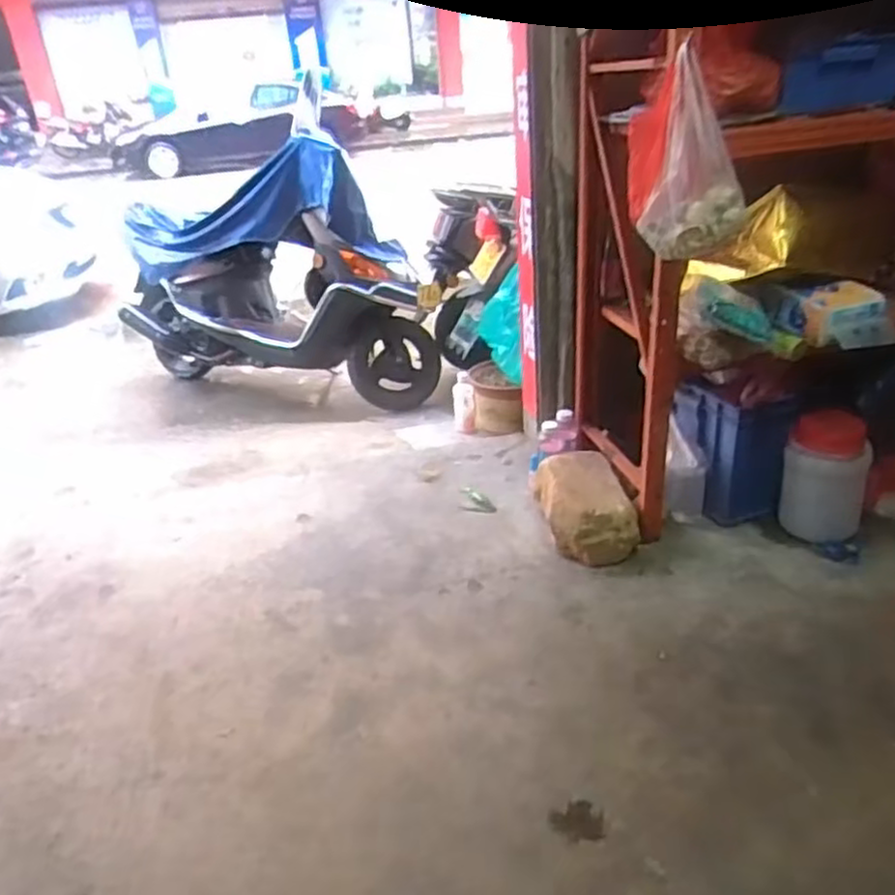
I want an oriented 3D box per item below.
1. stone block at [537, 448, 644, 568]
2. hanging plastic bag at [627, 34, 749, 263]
[{"bbox_3d":[0.340,0.140,1.818,0.217,0.138,0.322,-4,26,1],"label":"stone block"},{"bbox_3d":[0.417,-0.506,1.284,0.183,0.297,0.164,1,28,10],"label":"hanging plastic bag"}]

